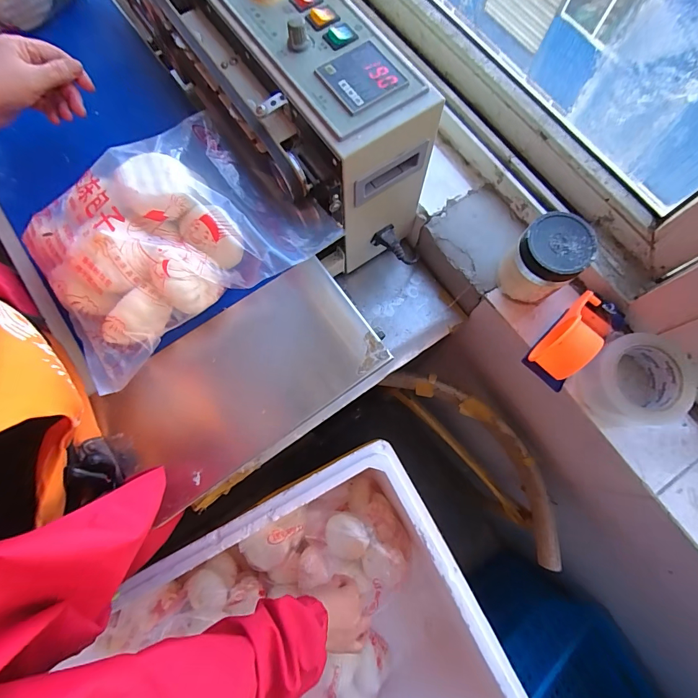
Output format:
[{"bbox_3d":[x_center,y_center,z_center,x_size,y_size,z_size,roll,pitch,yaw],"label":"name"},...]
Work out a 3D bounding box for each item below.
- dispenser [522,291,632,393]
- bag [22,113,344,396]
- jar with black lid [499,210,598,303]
[{"bbox_3d":[0.294,-0.016,0.466,0.063,0.075,0.133,43,77,11],"label":"dispenser"},{"bbox_3d":[-0.193,-0.129,0.391,0.279,0.065,0.217,-36,77,-11],"label":"bag"},{"bbox_3d":[0.250,-0.111,0.485,0.077,0.105,0.079,0,73,-1],"label":"jar with black lid"}]

